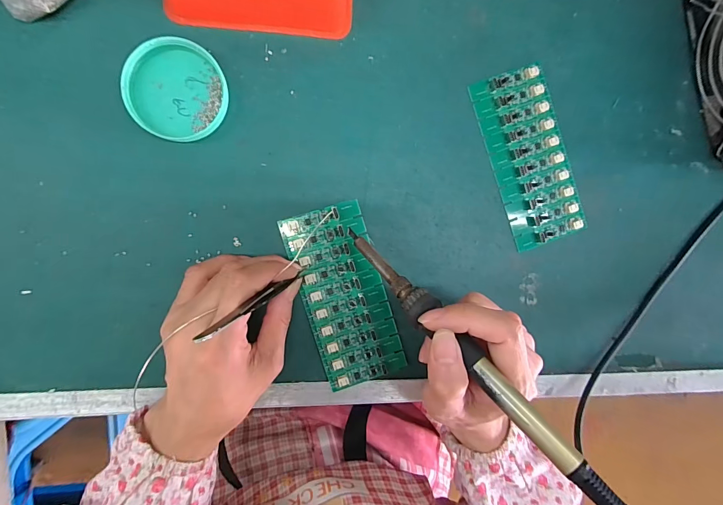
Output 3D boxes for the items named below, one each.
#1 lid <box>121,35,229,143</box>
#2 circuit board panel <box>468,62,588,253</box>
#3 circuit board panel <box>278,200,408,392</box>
[{"bbox_3d":[-0.130,-0.115,0.256,0.064,0.013,0.067,-1,96,-7],"label":"lid"},{"bbox_3d":[0.137,-0.075,0.293,0.064,0.006,0.138,-21,97,-4],"label":"circuit board panel"},{"bbox_3d":[-0.013,0.034,0.283,0.062,0.006,0.137,-18,94,-5],"label":"circuit board panel"}]

